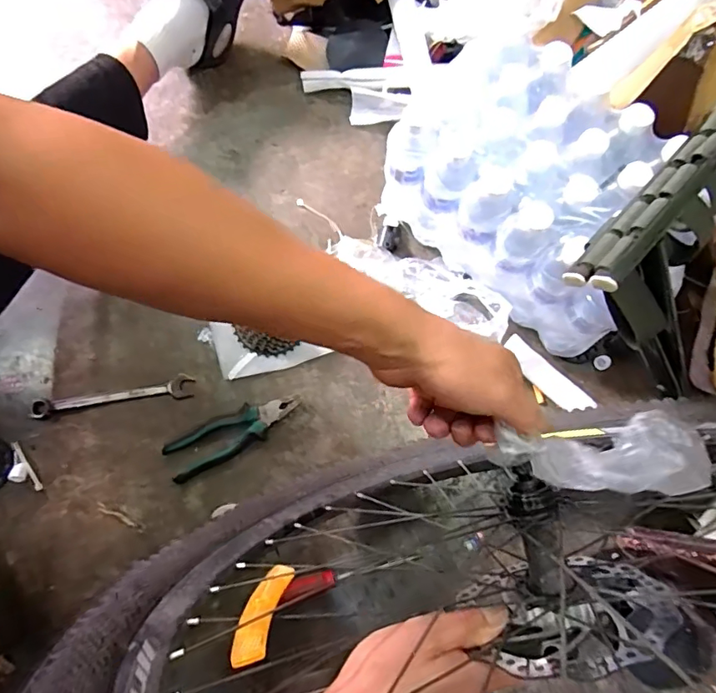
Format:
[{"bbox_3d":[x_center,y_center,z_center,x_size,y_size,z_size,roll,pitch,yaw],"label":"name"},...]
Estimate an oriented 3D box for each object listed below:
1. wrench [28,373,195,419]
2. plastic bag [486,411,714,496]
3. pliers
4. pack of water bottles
[{"bbox_3d":[-0.339,0.070,0.692,0.214,0.011,0.030,-9,75,-4],"label":"wrench"},{"bbox_3d":[0.155,0.071,0.331,0.126,0.036,0.047,-6,73,24],"label":"plastic bag"},{"bbox_3d":[-0.166,0.114,0.676,0.187,0.020,0.056,-28,77,-9],"label":"pliers"},{"bbox_3d":[0.240,-0.192,0.677,0.341,0.214,0.222,43,78,9],"label":"pack of water bottles"}]

